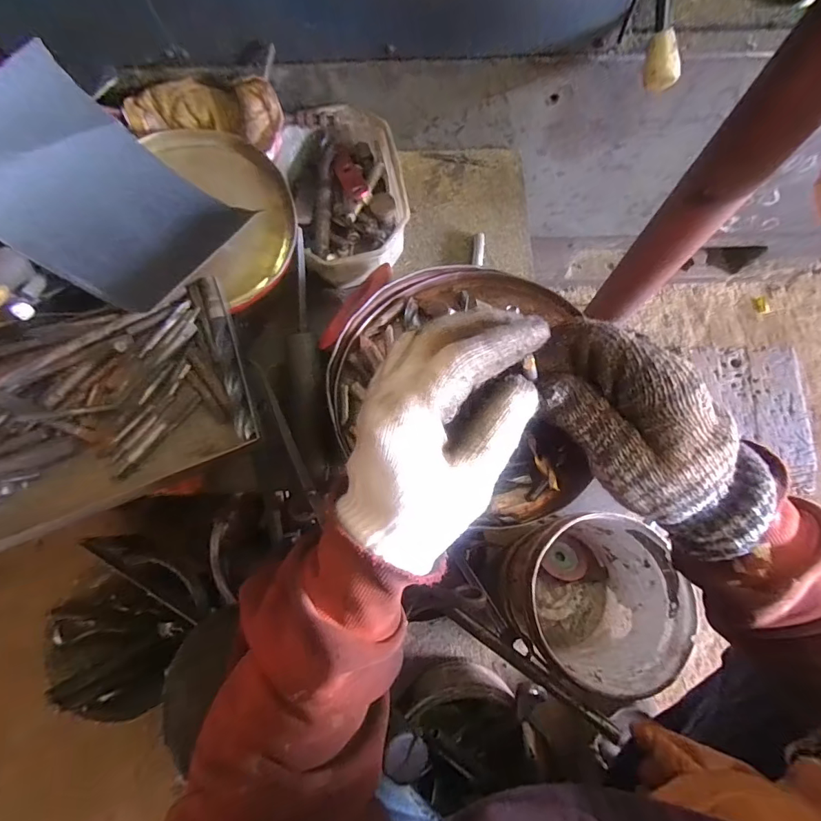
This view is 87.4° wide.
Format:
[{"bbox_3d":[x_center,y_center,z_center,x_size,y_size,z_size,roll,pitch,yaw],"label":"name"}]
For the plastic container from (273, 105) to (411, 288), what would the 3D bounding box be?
[{"bbox_3d":[-0.063,-0.220,0.446,0.116,0.070,0.173,-19,75,-4],"label":"plastic container"}]

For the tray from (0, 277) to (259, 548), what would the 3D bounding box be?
[{"bbox_3d":[-0.250,-0.005,0.321,0.245,0.031,0.159,-24,76,-5],"label":"tray"}]

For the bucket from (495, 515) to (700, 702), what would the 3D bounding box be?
[{"bbox_3d":[0.228,0.257,0.592,0.184,0.191,0.184,0,75,1],"label":"bucket"}]

